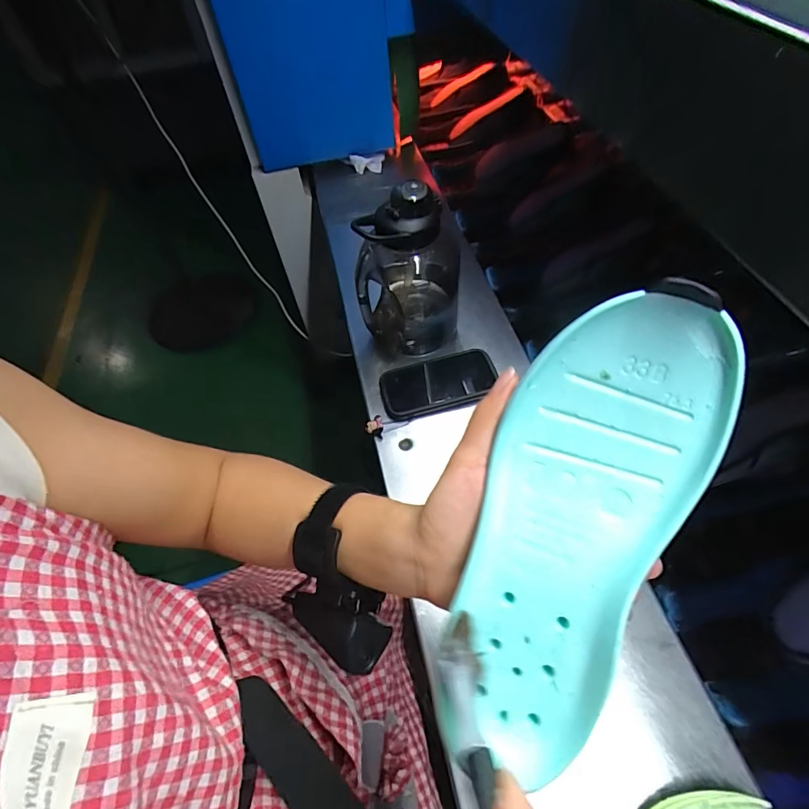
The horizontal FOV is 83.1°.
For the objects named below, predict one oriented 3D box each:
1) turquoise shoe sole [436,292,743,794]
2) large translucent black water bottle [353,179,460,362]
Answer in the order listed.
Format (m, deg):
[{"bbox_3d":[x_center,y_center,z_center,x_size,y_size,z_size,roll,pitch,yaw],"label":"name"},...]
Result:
[{"bbox_3d":[0.073,0.058,0.205,0.081,0.025,0.212,20,94,17],"label":"turquoise shoe sole"},{"bbox_3d":[0.003,-0.175,0.596,0.128,0.212,0.105,2,55,6],"label":"large translucent black water bottle"}]

